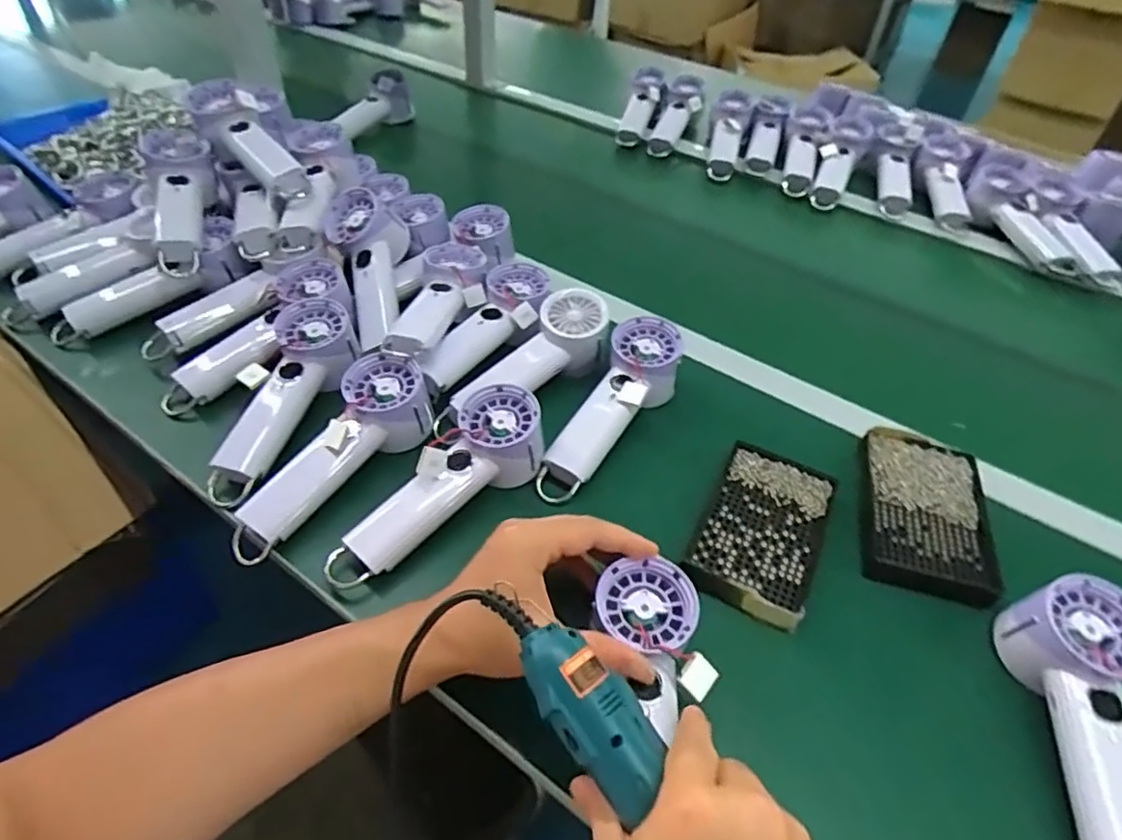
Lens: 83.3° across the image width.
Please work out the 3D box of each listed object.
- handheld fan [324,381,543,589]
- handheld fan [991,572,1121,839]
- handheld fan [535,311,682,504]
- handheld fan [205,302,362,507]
[{"bbox_3d":[-0.095,0.044,0.474,0.186,0.051,0.060,-32,57,-29],"label":"handheld fan"},{"bbox_3d":[0.320,0.191,0.368,0.068,0.058,0.190,9,47,4],"label":"handheld fan"},{"bbox_3d":[0.043,-0.007,0.554,0.065,0.051,0.199,27,63,20],"label":"handheld fan"},{"bbox_3d":[-0.233,-0.018,0.534,0.076,0.040,0.199,13,61,8],"label":"handheld fan"}]

